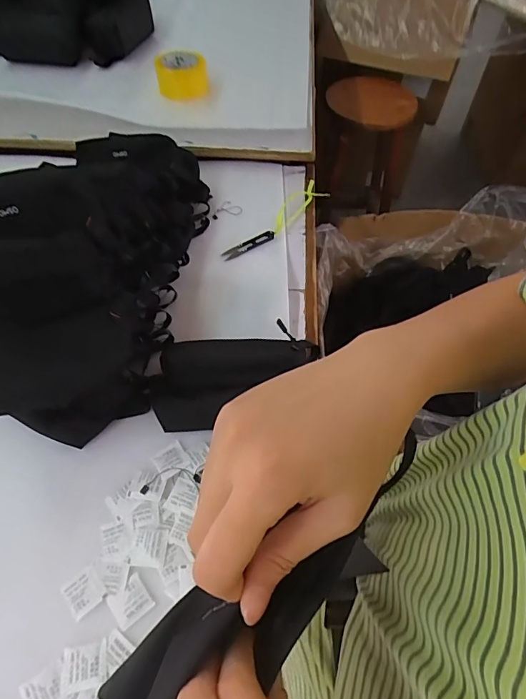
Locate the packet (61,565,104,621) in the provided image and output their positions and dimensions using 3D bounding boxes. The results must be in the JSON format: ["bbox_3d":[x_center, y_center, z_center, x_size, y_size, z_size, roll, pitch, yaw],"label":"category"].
[{"bbox_3d":[-0.193,0.261,0.474,0.038,0.007,0.039,-34,63,-22],"label":"packet"}]

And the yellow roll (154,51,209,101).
[{"bbox_3d":[-0.177,-0.604,0.969,0.109,0.066,0.105,1,57,-2],"label":"yellow roll"}]

